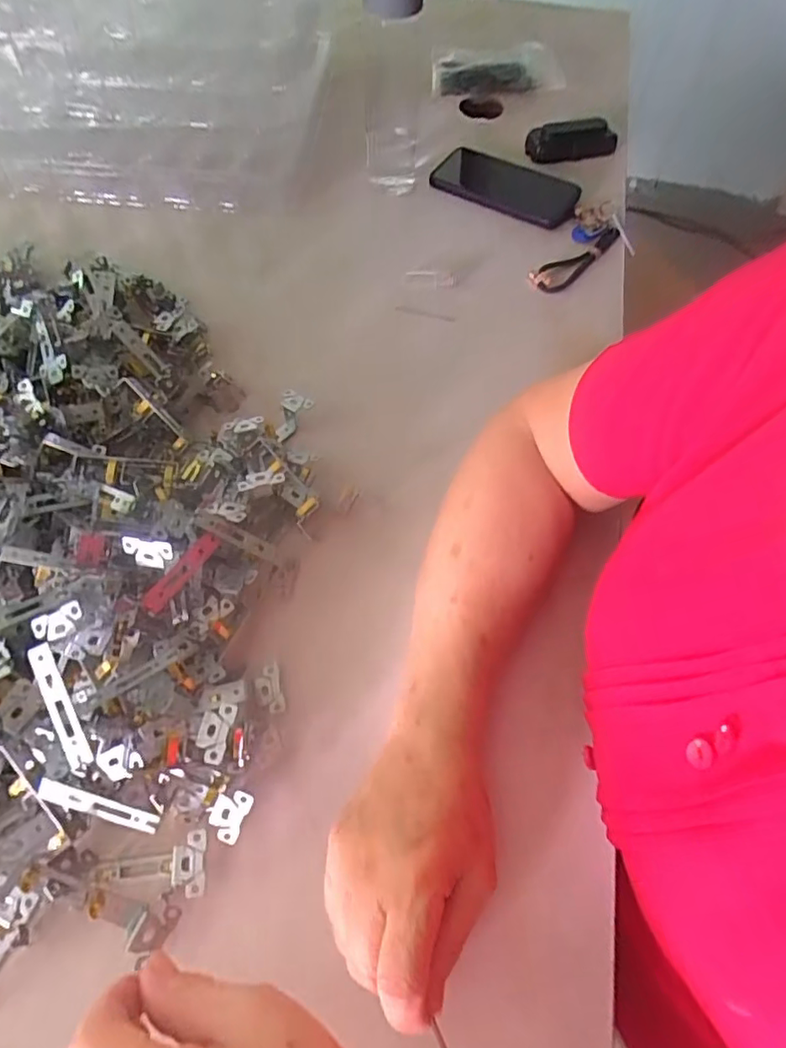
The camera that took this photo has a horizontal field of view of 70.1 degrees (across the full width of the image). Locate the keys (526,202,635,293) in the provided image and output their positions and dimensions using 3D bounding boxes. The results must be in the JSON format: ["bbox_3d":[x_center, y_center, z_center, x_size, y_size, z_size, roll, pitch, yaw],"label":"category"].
[{"bbox_3d":[0.185,-0.295,0.589,0.130,0.022,0.077,-30,67,-16],"label":"keys"}]

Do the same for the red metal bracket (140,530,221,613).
[{"bbox_3d":[-0.139,0.031,0.369,0.011,0.007,0.063,32,66,14],"label":"red metal bracket"}]

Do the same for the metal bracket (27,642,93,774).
[{"bbox_3d":[-0.181,0.100,0.304,0.012,0.005,0.071,-21,90,-11],"label":"metal bracket"}]

